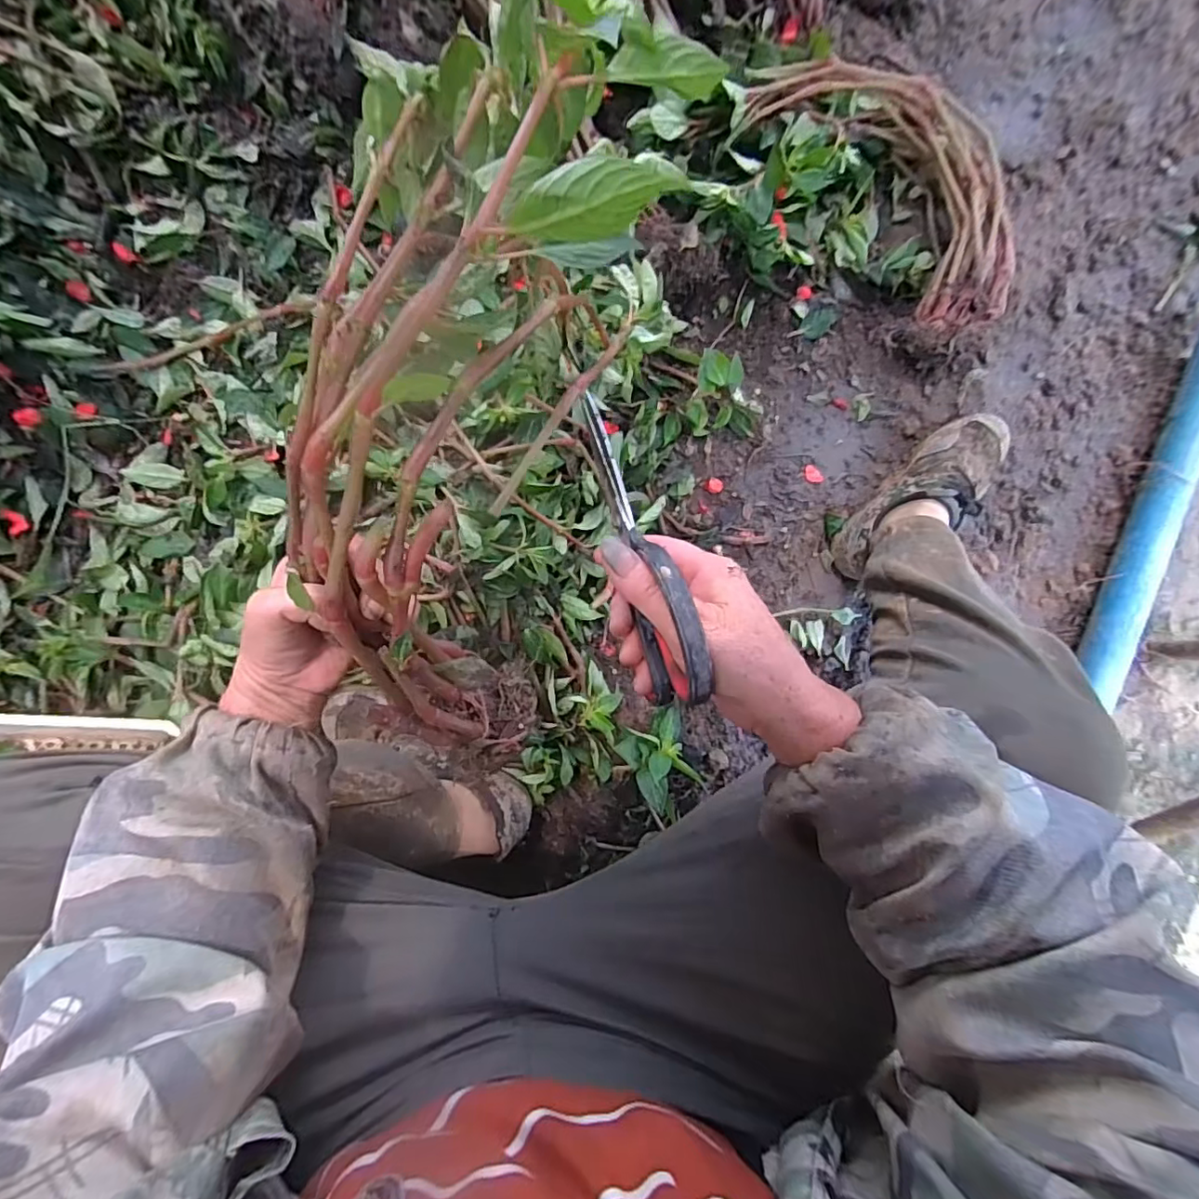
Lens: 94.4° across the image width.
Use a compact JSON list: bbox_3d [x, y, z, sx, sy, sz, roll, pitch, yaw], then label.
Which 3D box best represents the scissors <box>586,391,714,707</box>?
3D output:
[{"bbox_3d":[0.020,-0.026,0.297,0.016,0.071,0.171,-16,71,-7],"label":"scissors"}]

